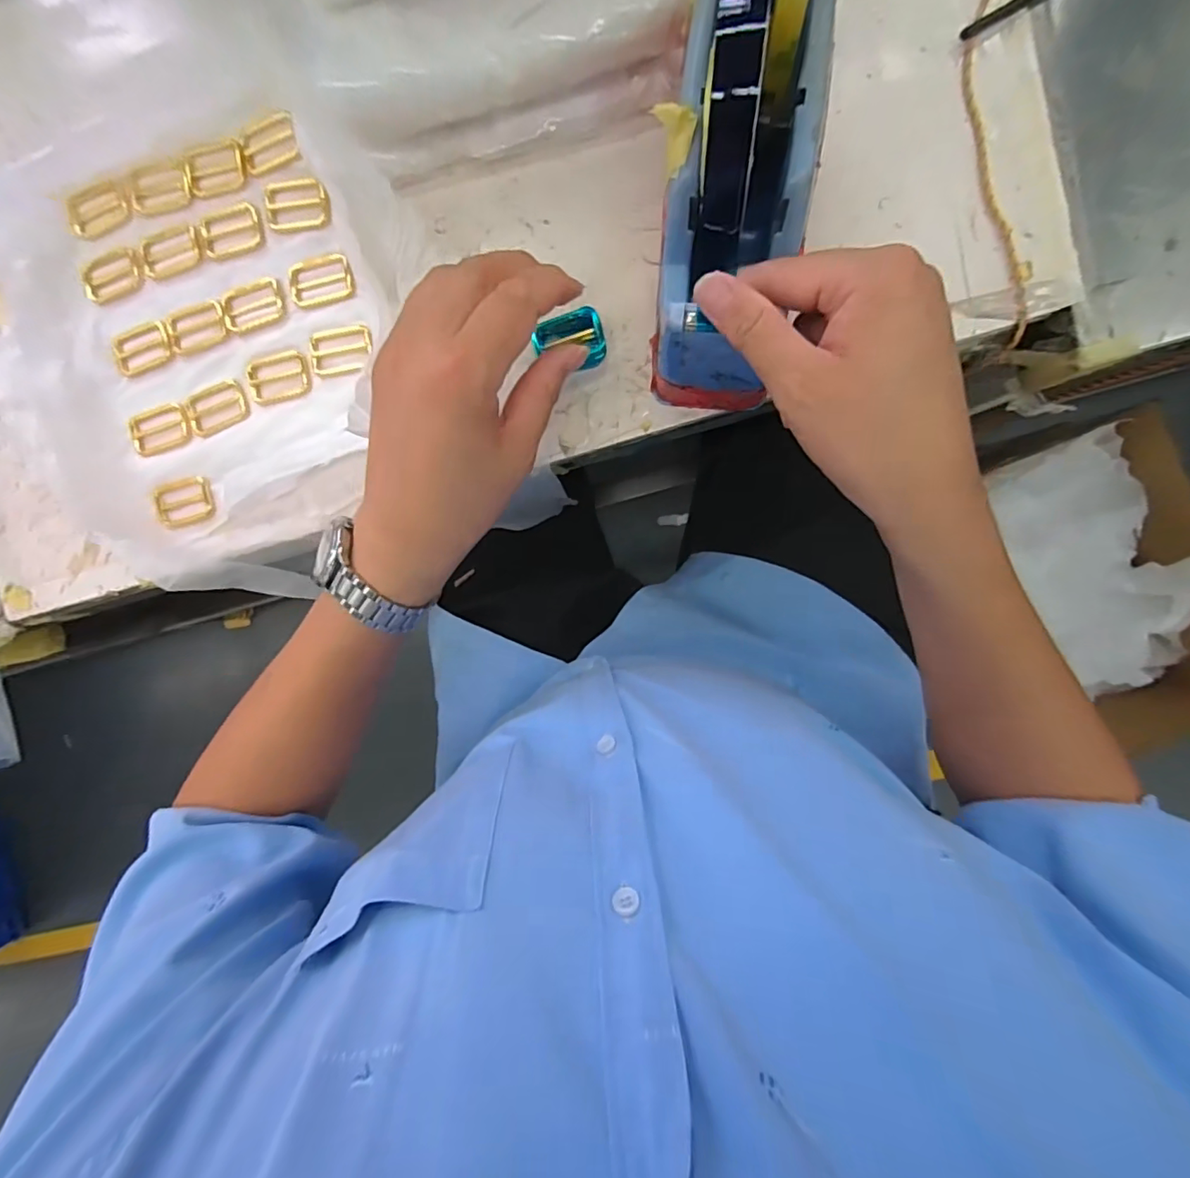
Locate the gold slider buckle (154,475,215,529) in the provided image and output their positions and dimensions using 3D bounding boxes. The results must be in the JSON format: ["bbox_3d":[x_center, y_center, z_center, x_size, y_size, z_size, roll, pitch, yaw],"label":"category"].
[{"bbox_3d":[-0.301,-0.063,0.391,0.046,0.006,0.032,-15,94,8],"label":"gold slider buckle"}]

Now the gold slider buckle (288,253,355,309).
[{"bbox_3d":[-0.190,-0.213,0.367,0.047,0.006,0.030,-10,94,7],"label":"gold slider buckle"}]

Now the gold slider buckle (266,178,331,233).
[{"bbox_3d":[-0.203,-0.263,0.365,0.046,0.005,0.033,3,96,6],"label":"gold slider buckle"}]

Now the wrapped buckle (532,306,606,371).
[{"bbox_3d":[-0.016,-0.158,0.342,0.045,0.014,0.033,-14,94,8],"label":"wrapped buckle"}]

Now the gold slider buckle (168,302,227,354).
[{"bbox_3d":[-0.284,-0.187,0.381,0.045,0.005,0.026,-10,94,7],"label":"gold slider buckle"}]

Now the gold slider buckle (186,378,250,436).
[{"bbox_3d":[-0.275,-0.132,0.386,0.047,0.004,0.033,-20,93,8],"label":"gold slider buckle"}]

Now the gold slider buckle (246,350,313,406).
[{"bbox_3d":[-0.224,-0.151,0.378,0.049,0.004,0.033,-11,94,8],"label":"gold slider buckle"}]

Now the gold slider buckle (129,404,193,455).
[{"bbox_3d":[-0.319,-0.119,0.390,0.043,0.007,0.031,-18,93,8],"label":"gold slider buckle"}]

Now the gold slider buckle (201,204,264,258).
[{"bbox_3d":[-0.255,-0.251,0.371,0.044,0.004,0.029,-10,94,7],"label":"gold slider buckle"}]

